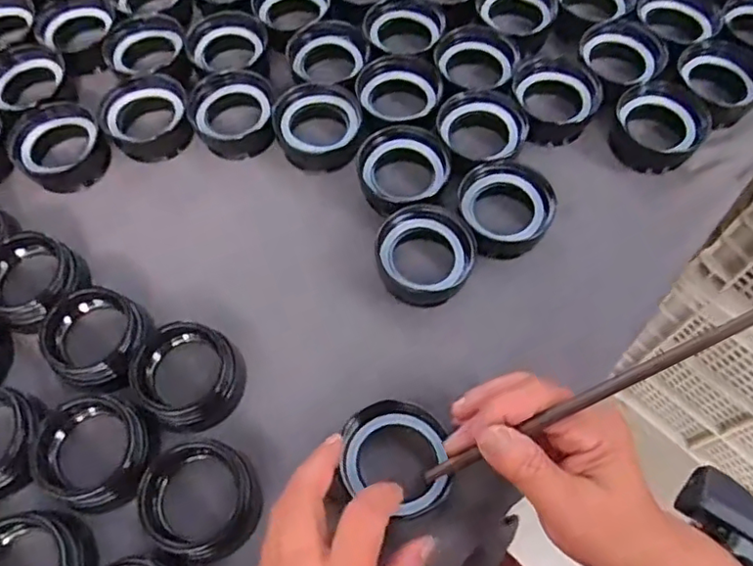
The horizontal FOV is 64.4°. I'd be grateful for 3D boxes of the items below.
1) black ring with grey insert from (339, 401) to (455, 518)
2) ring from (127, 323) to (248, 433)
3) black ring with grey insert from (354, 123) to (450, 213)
[{"bbox_3d":[0.011,0.101,0.346,0.061,0.018,0.064,-10,66,-4],"label":"black ring with grey insert"},{"bbox_3d":[-0.120,0.061,0.389,0.065,0.026,0.067,-34,68,-15],"label":"ring"},{"bbox_3d":[0.021,-0.084,0.461,0.069,0.038,0.063,-21,65,-9],"label":"black ring with grey insert"}]

